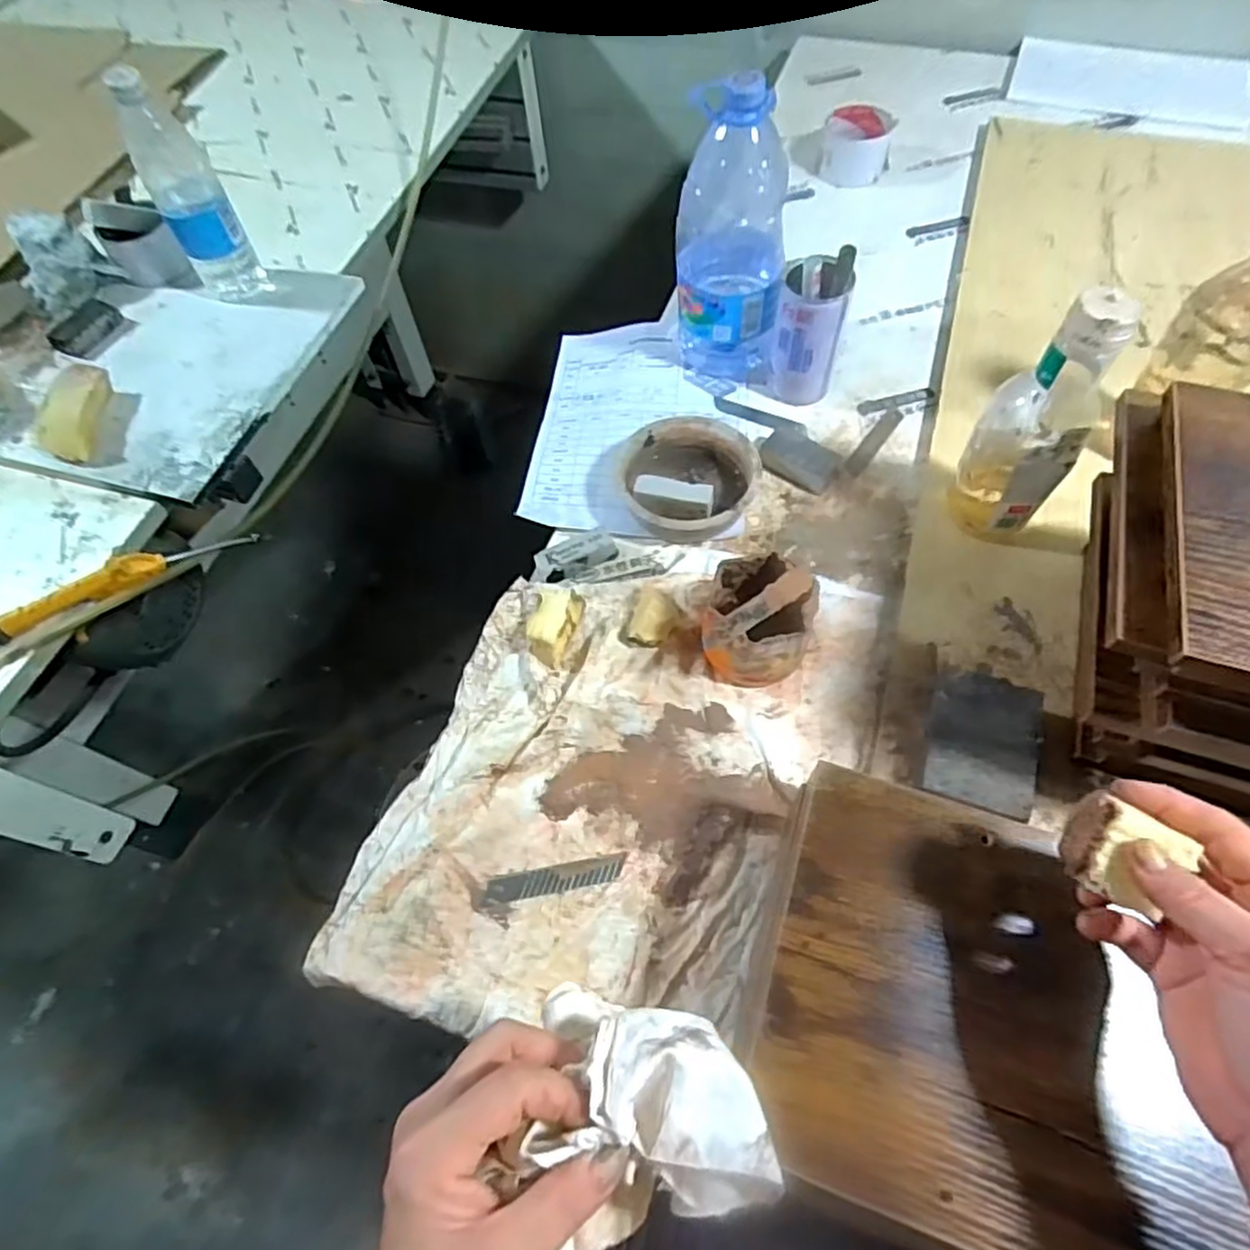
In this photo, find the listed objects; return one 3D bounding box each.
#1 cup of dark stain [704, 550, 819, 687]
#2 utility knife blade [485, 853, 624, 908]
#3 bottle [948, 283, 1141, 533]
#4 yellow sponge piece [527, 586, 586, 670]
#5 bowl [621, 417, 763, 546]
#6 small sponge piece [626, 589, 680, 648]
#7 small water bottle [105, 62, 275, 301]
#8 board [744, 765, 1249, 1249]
[{"bbox_3d":[0.101,-0.003,0.533,0.077,0.081,0.080,-2,61,3],"label":"cup of dark stain"},{"bbox_3d":[-0.048,0.175,0.484,0.098,0.004,0.019,-10,60,-2],"label":"utility knife blade"},{"bbox_3d":[0.297,-0.139,0.520,0.062,0.209,0.064,-10,60,-2],"label":"bottle"},{"bbox_3d":[-0.058,0.002,0.565,0.036,0.032,0.066,13,62,11],"label":"yellow sponge piece"},{"bbox_3d":[0.058,-0.132,0.640,0.121,0.040,0.121,-2,61,3],"label":"bowl"},{"bbox_3d":[0.023,-0.006,0.562,0.036,0.033,0.049,12,62,11],"label":"small sponge piece"},{"bbox_3d":[-0.438,-0.428,0.706,0.063,0.220,0.056,-33,64,-14],"label":"small water bottle"},{"bbox_3d":[0.707,0.341,0.233,1.318,0.032,0.202,16,63,13],"label":"board"}]

